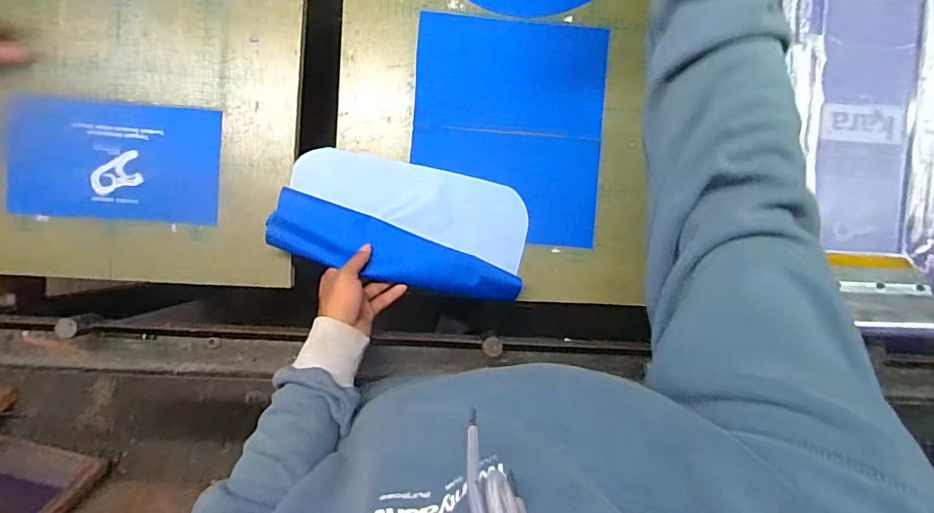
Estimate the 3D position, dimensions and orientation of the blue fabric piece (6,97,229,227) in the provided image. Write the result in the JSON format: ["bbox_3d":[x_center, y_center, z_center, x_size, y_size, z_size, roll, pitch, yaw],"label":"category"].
[{"bbox_3d":[-0.441,-0.120,0.629,0.252,0.008,0.143,3,92,-4],"label":"blue fabric piece"}]

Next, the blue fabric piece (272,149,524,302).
[{"bbox_3d":[-0.077,-0.044,0.646,0.312,0.023,0.162,10,72,-8],"label":"blue fabric piece"}]

